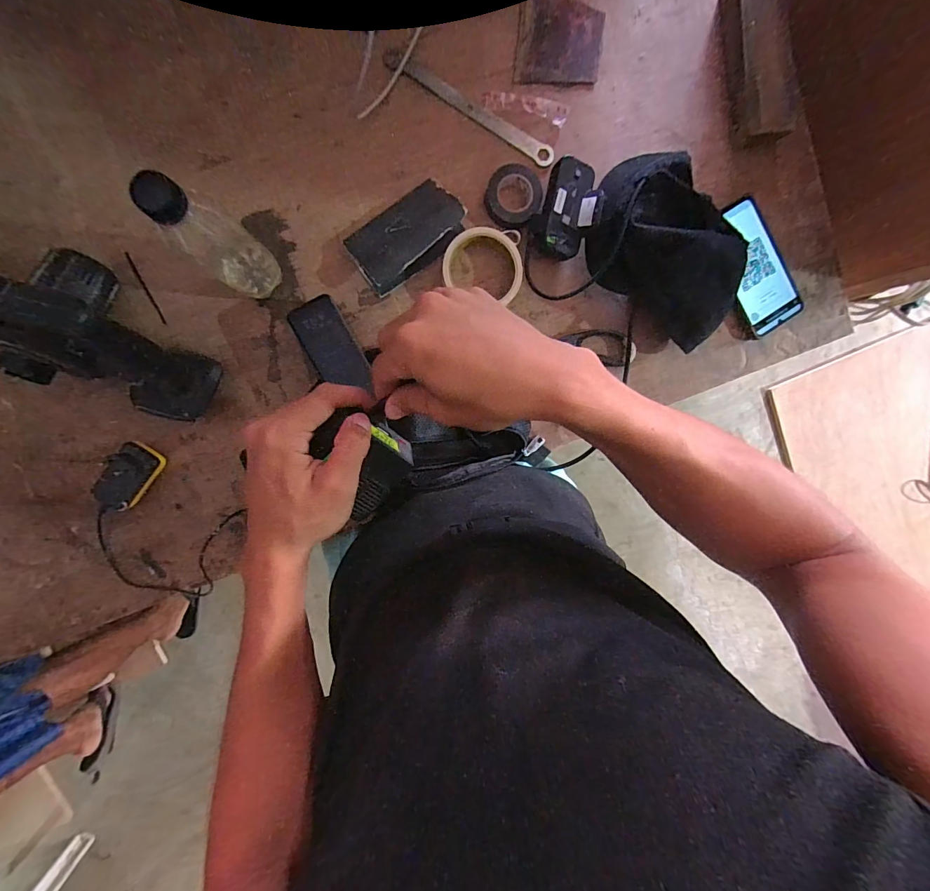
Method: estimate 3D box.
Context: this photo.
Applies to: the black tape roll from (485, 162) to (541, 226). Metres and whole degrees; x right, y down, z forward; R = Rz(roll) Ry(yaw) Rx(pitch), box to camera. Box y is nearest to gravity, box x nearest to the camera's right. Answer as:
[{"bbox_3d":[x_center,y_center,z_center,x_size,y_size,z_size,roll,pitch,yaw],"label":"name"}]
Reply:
[{"bbox_3d":[0.056,-0.296,0.474,0.066,0.023,0.070,0,96,-5],"label":"black tape roll"}]

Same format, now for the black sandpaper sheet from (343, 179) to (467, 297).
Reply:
[{"bbox_3d":[-0.064,-0.241,0.462,0.131,0.034,0.081,-36,98,-1],"label":"black sandpaper sheet"}]

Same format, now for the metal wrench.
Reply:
[{"bbox_3d":[0.009,-0.393,0.463,0.216,0.010,0.020,26,93,-7],"label":"metal wrench"}]

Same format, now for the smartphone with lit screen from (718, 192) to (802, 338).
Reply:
[{"bbox_3d":[0.374,-0.230,0.513,0.077,0.013,0.165,-30,97,-1],"label":"smartphone with lit screen"}]

